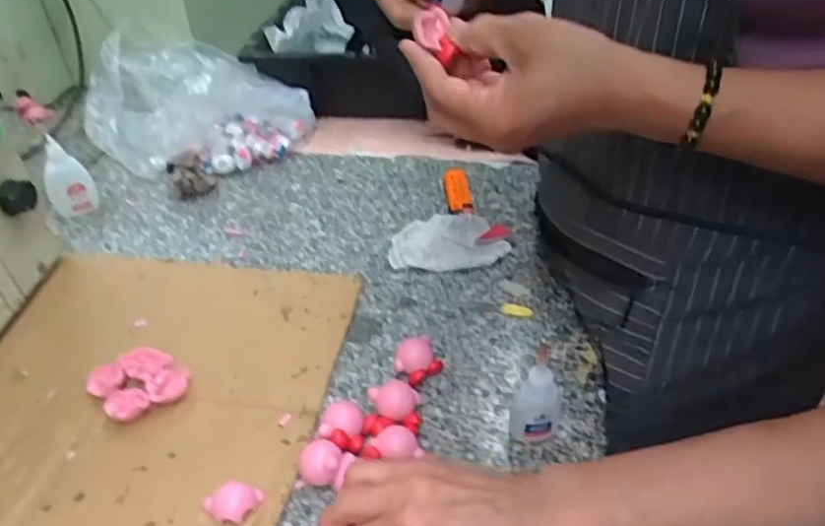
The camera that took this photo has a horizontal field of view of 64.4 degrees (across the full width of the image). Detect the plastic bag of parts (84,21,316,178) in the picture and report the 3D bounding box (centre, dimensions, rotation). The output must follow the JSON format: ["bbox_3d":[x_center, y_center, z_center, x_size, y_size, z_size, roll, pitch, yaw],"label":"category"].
[{"bbox_3d":[-0.284,-0.199,0.796,0.273,0.096,0.183,22,45,27],"label":"plastic bag of parts"}]

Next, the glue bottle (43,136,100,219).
[{"bbox_3d":[-0.361,-0.090,0.687,0.046,0.083,0.019,-28,46,-29],"label":"glue bottle"}]

